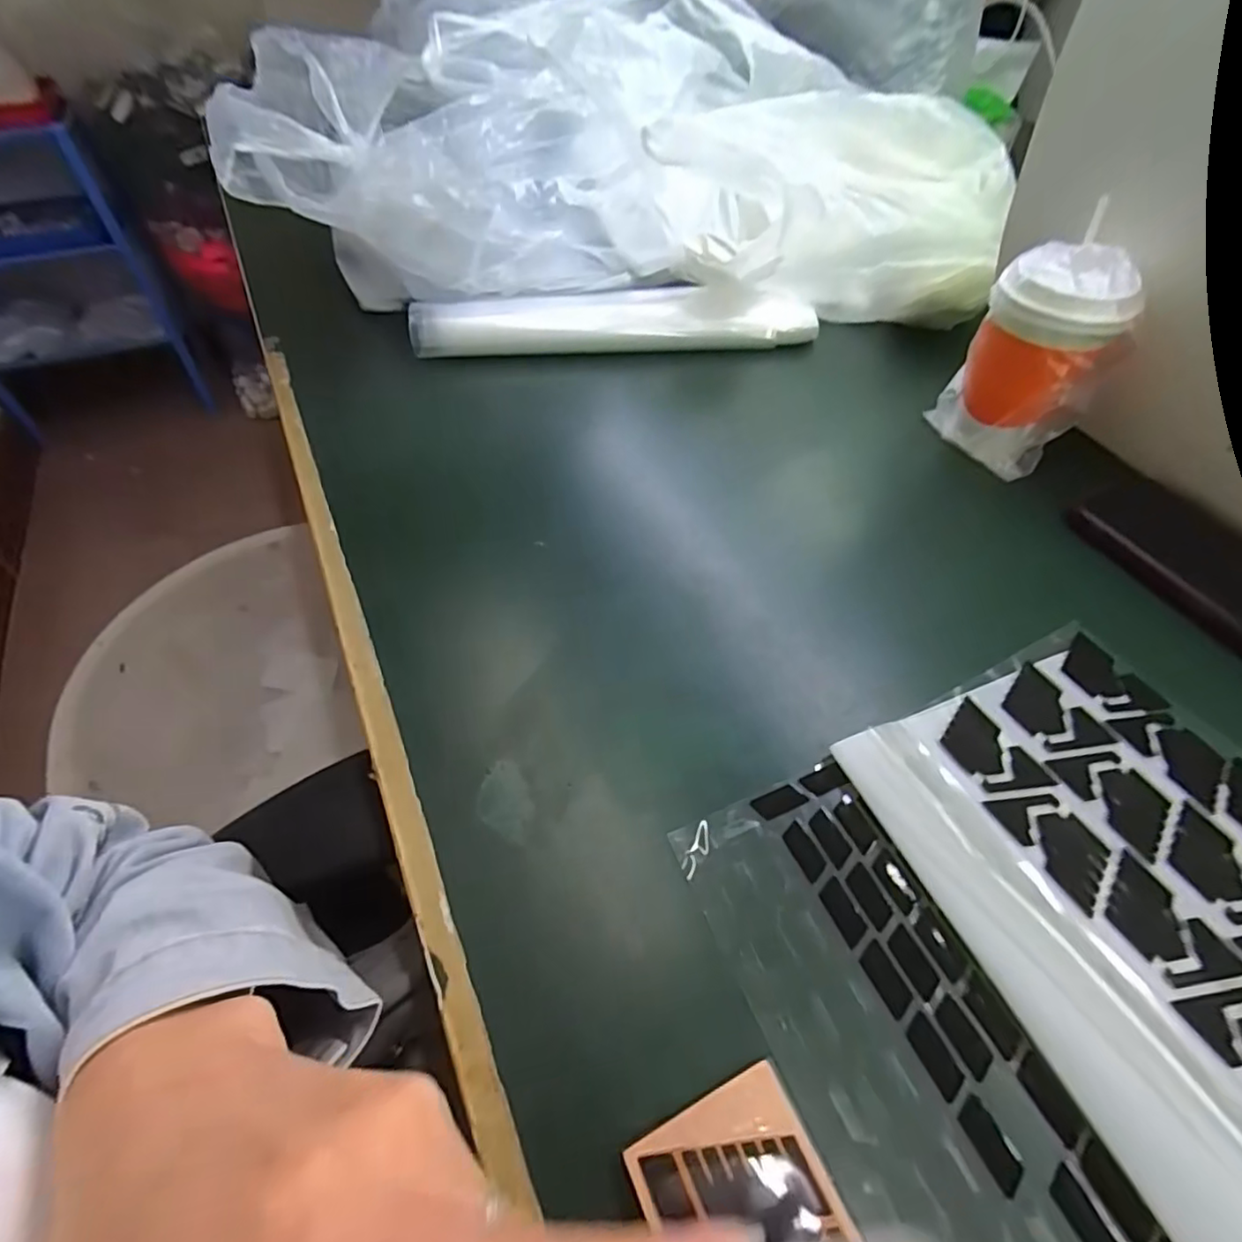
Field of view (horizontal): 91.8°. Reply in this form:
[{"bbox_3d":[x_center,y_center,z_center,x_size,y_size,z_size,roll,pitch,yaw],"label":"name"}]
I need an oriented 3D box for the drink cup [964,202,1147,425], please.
[{"bbox_3d":[0.267,-0.180,0.379,0.076,0.096,0.072,28,56,19],"label":"drink cup"}]

